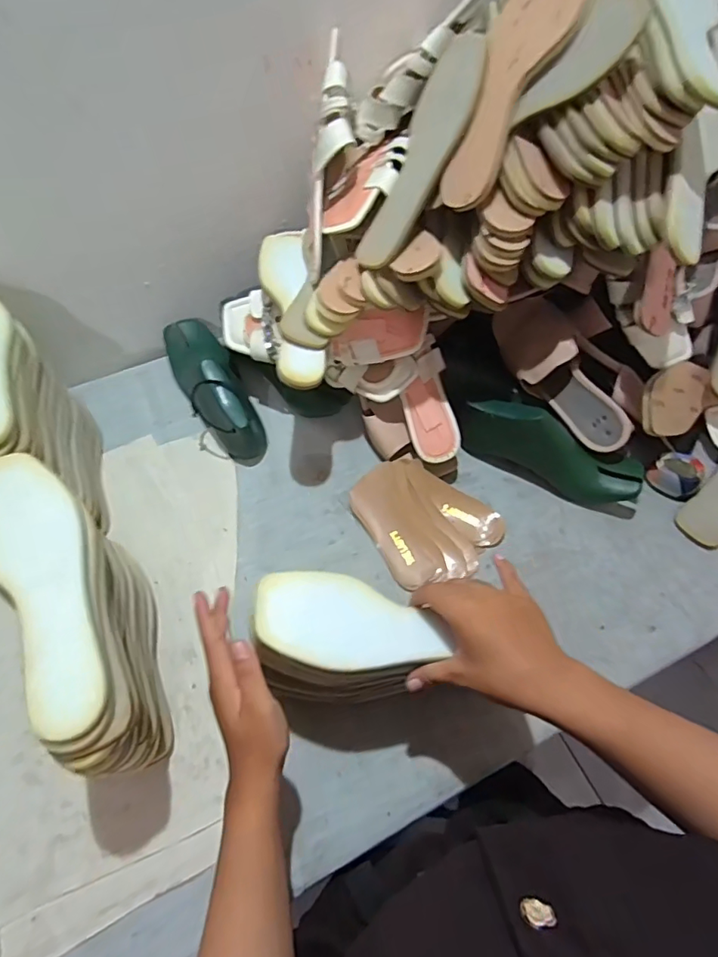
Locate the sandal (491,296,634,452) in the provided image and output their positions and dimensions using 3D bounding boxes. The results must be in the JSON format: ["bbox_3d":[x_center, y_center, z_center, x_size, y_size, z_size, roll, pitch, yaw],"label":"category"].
[{"bbox_3d":[0.252,-0.138,0.668,0.076,0.086,0.241,-15,68,-43],"label":"sandal"}]

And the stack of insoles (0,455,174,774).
[{"bbox_3d":[-0.239,0.129,0.481,0.080,0.225,0.248,-32,65,-17],"label":"stack of insoles"}]

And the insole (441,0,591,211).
[{"bbox_3d":[0.143,-0.374,0.489,0.074,0.032,0.243,27,98,14],"label":"insole"}]

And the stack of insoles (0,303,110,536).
[{"bbox_3d":[-0.382,-0.066,0.605,0.095,0.208,0.238,-23,62,-15],"label":"stack of insoles"}]

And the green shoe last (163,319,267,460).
[{"bbox_3d":[-0.201,-0.134,0.724,0.077,0.087,0.238,-25,62,-16],"label":"green shoe last"}]

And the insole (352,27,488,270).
[{"bbox_3d":[0.065,-0.326,0.530,0.084,0.011,0.229,23,95,40],"label":"insole"}]

